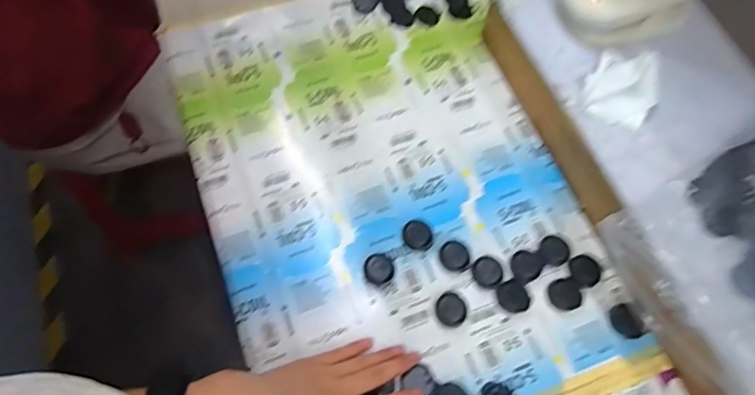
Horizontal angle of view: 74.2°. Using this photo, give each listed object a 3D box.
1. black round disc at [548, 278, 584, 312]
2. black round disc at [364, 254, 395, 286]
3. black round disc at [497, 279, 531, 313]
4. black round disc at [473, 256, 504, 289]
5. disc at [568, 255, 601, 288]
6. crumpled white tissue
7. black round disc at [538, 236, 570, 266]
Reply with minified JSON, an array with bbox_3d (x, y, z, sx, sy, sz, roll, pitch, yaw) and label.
[{"bbox_3d":[0.171,0.088,0.453,0.029,0.004,0.027,0,67,-1],"label":"black round disc"},{"bbox_3d":[0.002,0.066,0.456,0.027,0.012,0.027,0,67,-1],"label":"black round disc"},{"bbox_3d":[0.122,0.090,0.448,0.024,0.013,0.028,-21,69,-10],"label":"black round disc"},{"bbox_3d":[0.101,0.068,0.457,0.026,0.013,0.027,0,67,-1],"label":"black round disc"},{"bbox_3d":[0.191,0.068,0.460,0.028,0.004,0.026,0,67,-1],"label":"disc"},{"bbox_3d":[0.225,-0.101,0.455,0.060,0.025,0.070,31,70,11],"label":"crumpled white tissue"},{"bbox_3d":[0.165,0.050,0.467,0.026,0.006,0.026,0,67,-1],"label":"black round disc"}]

